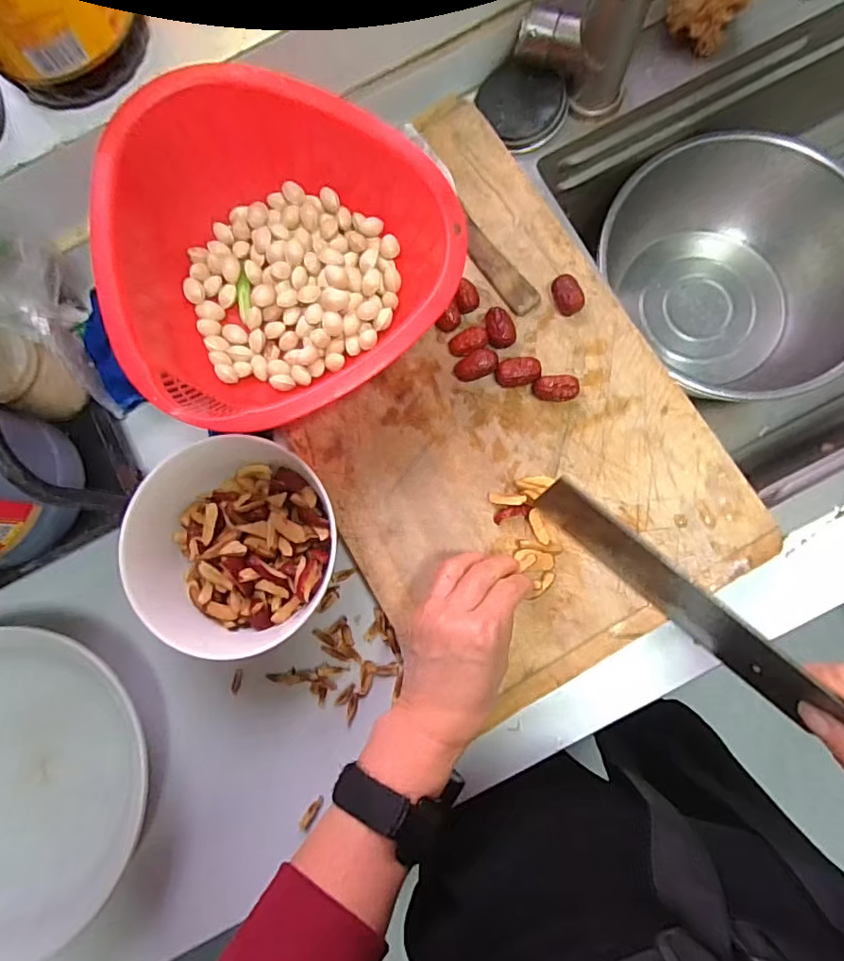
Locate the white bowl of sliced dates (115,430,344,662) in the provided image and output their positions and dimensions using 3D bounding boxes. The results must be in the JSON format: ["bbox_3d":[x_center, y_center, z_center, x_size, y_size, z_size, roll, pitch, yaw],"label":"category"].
[{"bbox_3d":[-0.137,0.044,0.404,0.138,0.067,0.159,-18,81,2],"label":"white bowl of sliced dates"}]

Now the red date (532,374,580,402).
[{"bbox_3d":[0.102,-0.069,0.409,0.031,0.019,0.018,7,82,6],"label":"red date"}]

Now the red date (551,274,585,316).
[{"bbox_3d":[0.113,-0.144,0.418,0.020,0.019,0.030,-25,80,1],"label":"red date"}]

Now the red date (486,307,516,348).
[{"bbox_3d":[0.061,-0.118,0.415,0.024,0.017,0.028,-6,81,4],"label":"red date"}]

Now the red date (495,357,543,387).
[{"bbox_3d":[0.075,-0.084,0.416,0.032,0.016,0.021,-9,81,3],"label":"red date"}]

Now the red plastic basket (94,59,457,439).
[{"bbox_3d":[-0.104,-0.148,0.384,0.225,0.096,0.225,-1,81,4],"label":"red plastic basket"}]

